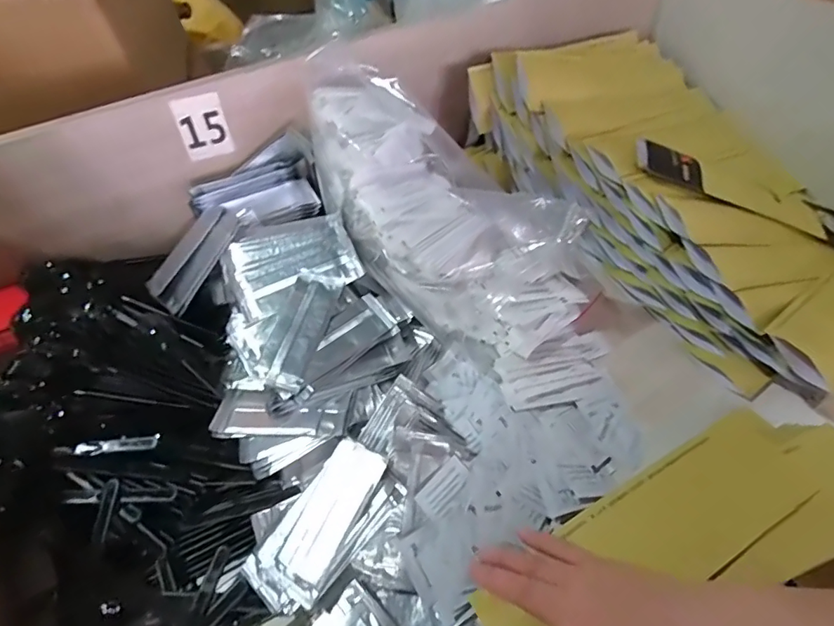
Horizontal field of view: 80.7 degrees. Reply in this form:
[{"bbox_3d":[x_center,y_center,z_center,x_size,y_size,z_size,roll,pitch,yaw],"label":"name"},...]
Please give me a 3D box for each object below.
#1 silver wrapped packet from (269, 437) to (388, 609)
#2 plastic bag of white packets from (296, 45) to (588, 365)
[{"bbox_3d":[-0.074,0.166,0.404,0.048,0.010,0.121,24,75,21],"label":"silver wrapped packet"},{"bbox_3d":[0.010,-0.113,0.532,0.151,0.111,0.375,-41,85,-23],"label":"plastic bag of white packets"}]

